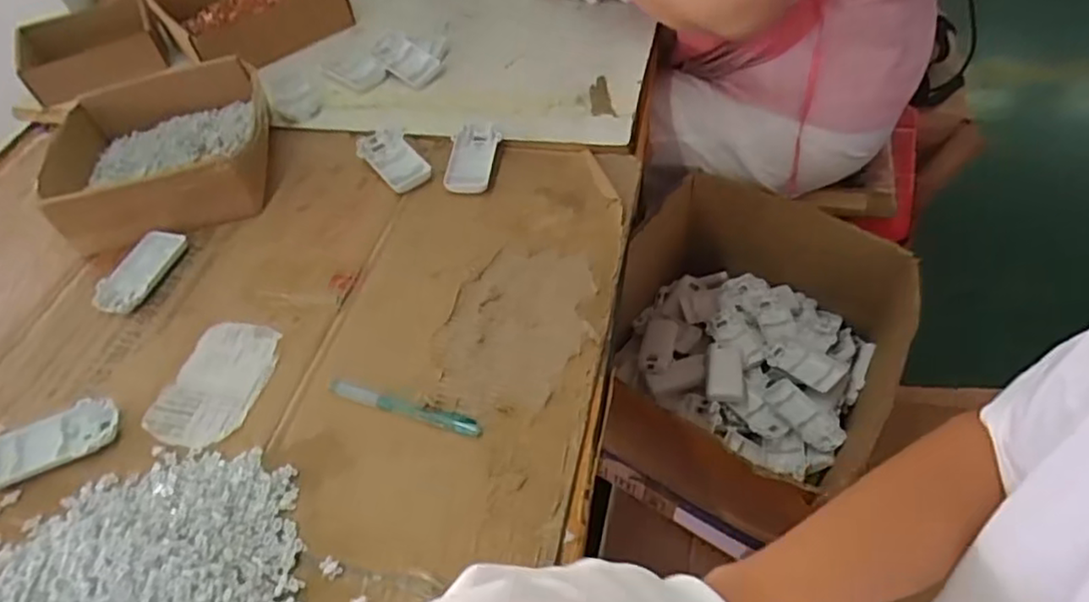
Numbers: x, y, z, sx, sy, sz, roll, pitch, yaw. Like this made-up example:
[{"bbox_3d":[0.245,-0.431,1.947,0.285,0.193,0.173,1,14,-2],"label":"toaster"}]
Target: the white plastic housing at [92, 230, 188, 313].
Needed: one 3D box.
[{"bbox_3d":[-0.387,-0.028,0.640,0.046,0.016,0.096,14,56,15],"label":"white plastic housing"}]

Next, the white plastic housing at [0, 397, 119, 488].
[{"bbox_3d":[-0.387,0.113,0.528,0.097,0.015,0.051,-22,55,-11],"label":"white plastic housing"}]

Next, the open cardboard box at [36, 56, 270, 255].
[{"bbox_3d":[-0.402,-0.159,0.716,0.199,0.064,0.206,-15,54,-5],"label":"open cardboard box"}]

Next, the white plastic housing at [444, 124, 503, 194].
[{"bbox_3d":[-0.075,-0.151,0.699,0.049,0.010,0.097,1,54,7],"label":"white plastic housing"}]

